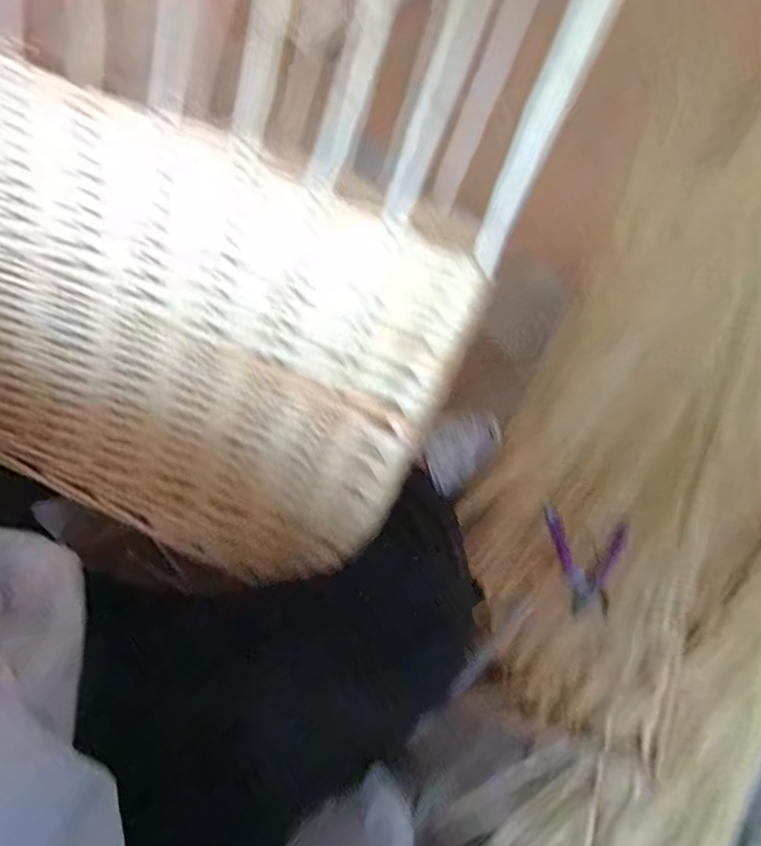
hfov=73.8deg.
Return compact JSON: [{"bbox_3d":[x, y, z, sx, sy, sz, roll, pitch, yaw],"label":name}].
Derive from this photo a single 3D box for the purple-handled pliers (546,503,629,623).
[{"bbox_3d":[0.278,0.189,0.688,0.125,0.037,0.138,11,74,4],"label":"purple-handled pliers"}]

